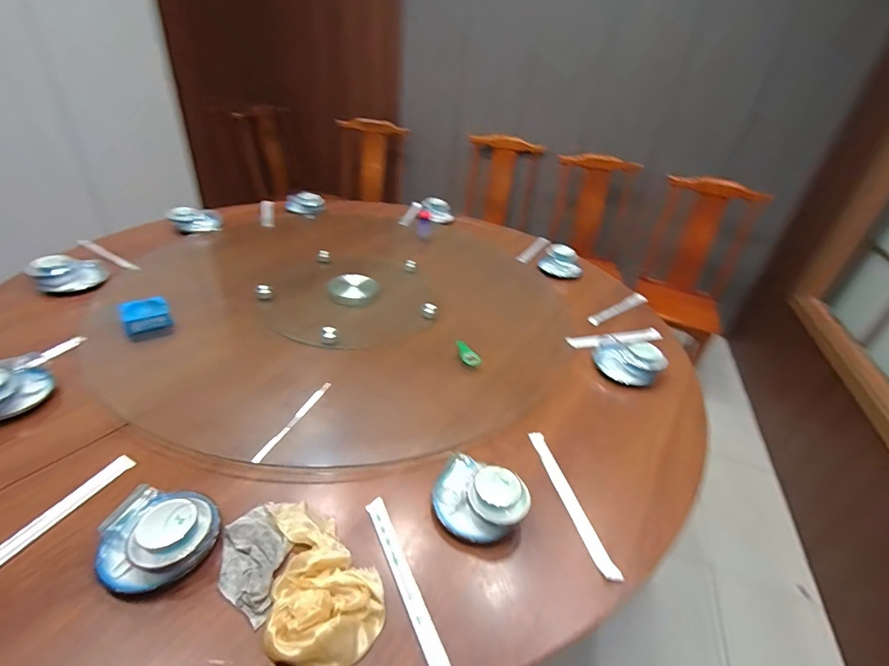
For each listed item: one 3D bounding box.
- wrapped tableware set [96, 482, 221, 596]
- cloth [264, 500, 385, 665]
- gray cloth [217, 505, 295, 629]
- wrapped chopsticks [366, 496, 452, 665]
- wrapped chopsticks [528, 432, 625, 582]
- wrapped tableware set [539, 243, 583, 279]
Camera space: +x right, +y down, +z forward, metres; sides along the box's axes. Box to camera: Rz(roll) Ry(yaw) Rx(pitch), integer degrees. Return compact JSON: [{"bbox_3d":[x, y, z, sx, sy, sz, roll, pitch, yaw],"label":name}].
[{"bbox_3d":[-0.431,0.296,0.635,0.163,0.073,0.147,24,37,25],"label":"wrapped tableware set"},{"bbox_3d":[-0.179,0.341,0.632,0.149,0.050,0.247,-5,35,-17],"label":"cloth"},{"bbox_3d":[-0.282,0.341,0.640,0.150,0.025,0.102,31,40,32],"label":"gray cloth"},{"bbox_3d":[-0.055,0.377,0.638,0.028,0.015,0.306,-12,37,-25],"label":"wrapped chopsticks"},{"bbox_3d":[0.227,0.300,0.787,0.031,0.008,0.308,-3,33,-13],"label":"wrapped chopsticks"},{"bbox_3d":[0.448,-0.276,1.621,0.144,0.069,0.175,12,34,8],"label":"wrapped tableware set"}]

